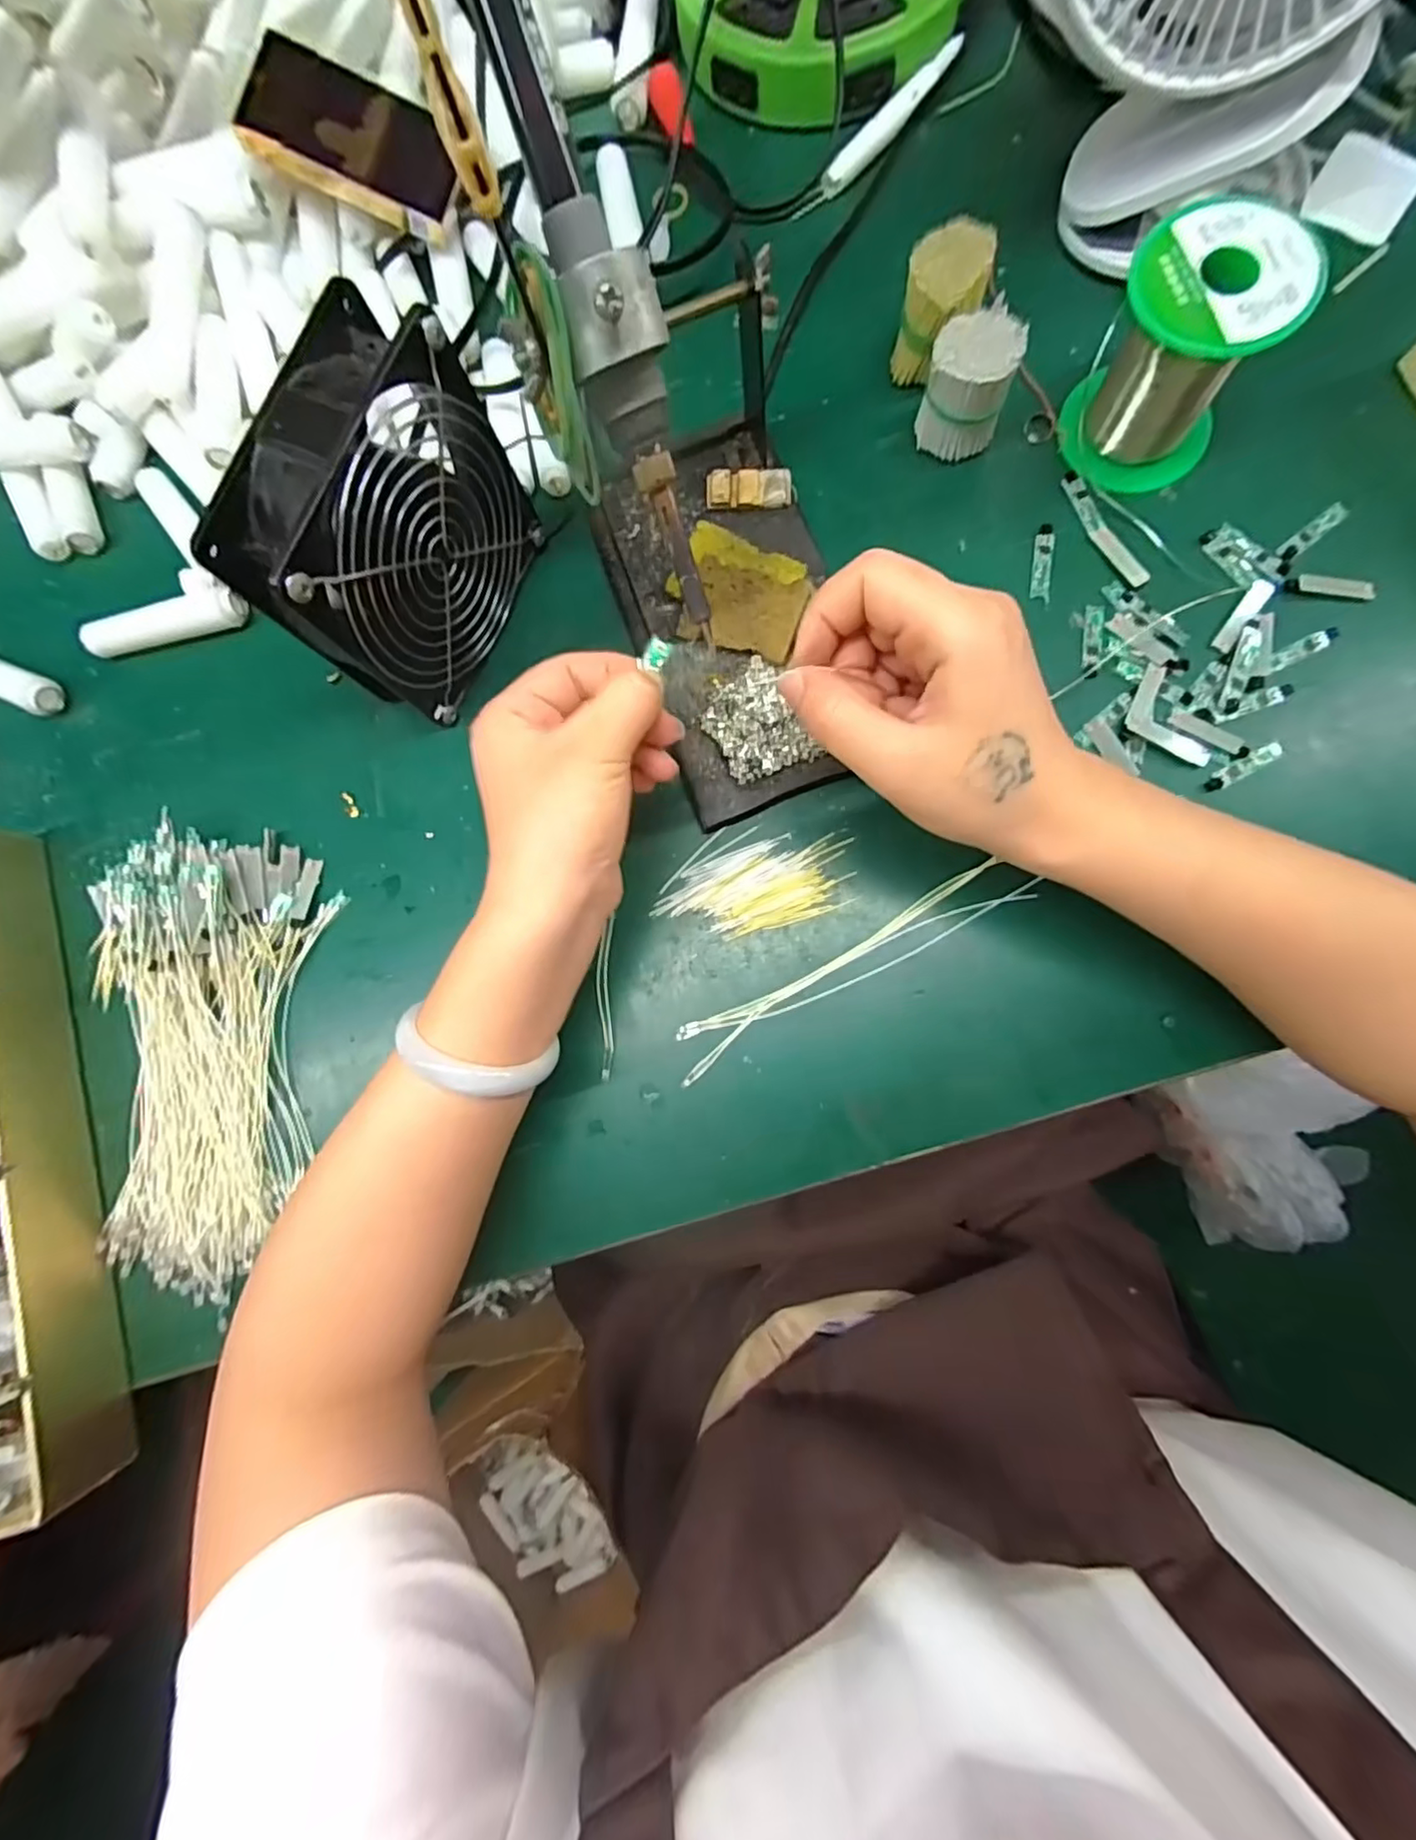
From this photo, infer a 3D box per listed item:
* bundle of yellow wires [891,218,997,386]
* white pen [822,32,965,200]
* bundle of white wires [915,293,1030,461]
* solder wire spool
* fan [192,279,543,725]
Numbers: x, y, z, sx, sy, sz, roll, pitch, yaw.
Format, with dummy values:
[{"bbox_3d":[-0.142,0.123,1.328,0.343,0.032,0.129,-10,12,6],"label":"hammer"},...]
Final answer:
[{"bbox_3d":[0.110,-0.287,0.303,0.035,0.048,0.039,9,84,7],"label":"bundle of yellow wires"},{"bbox_3d":[0.100,-0.428,0.340,0.015,0.012,0.100,42,89,9],"label":"white pen"},{"bbox_3d":[0.120,-0.246,0.296,0.036,0.048,0.034,-1,83,6],"label":"bundle of white wires"},{"bbox_3d":[0.202,-0.243,0.276,0.064,0.070,0.064,-1,83,6],"label":"solder wire spool"},{"bbox_3d":[-0.135,-0.165,0.280,0.046,0.116,0.121,26,86,9],"label":"fan"}]

